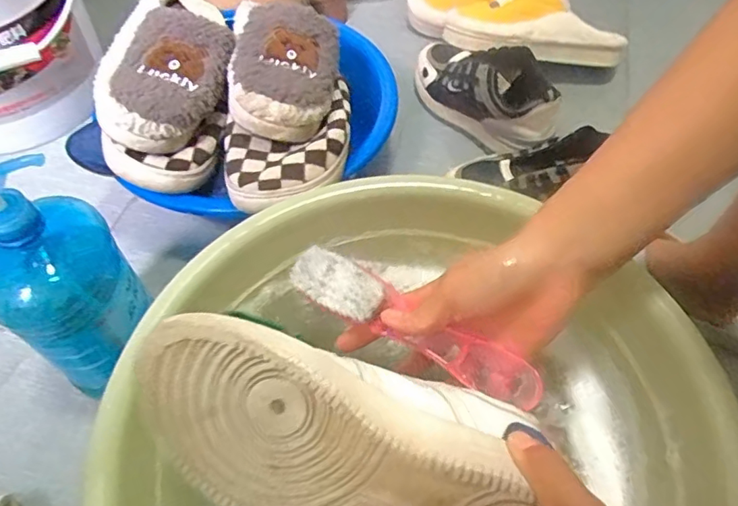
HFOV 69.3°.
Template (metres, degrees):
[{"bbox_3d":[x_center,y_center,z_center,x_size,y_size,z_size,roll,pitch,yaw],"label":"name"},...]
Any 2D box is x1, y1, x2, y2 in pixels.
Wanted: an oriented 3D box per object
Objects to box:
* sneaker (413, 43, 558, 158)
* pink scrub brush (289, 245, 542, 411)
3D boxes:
[{"bbox_3d":[0.154,-0.218,0.708,0.102,0.085,0.229,-29,59,-19],"label":"sneaker"},{"bbox_3d":[0.028,0.050,0.363,0.183,0.027,0.033,29,59,10],"label":"pink scrub brush"}]

